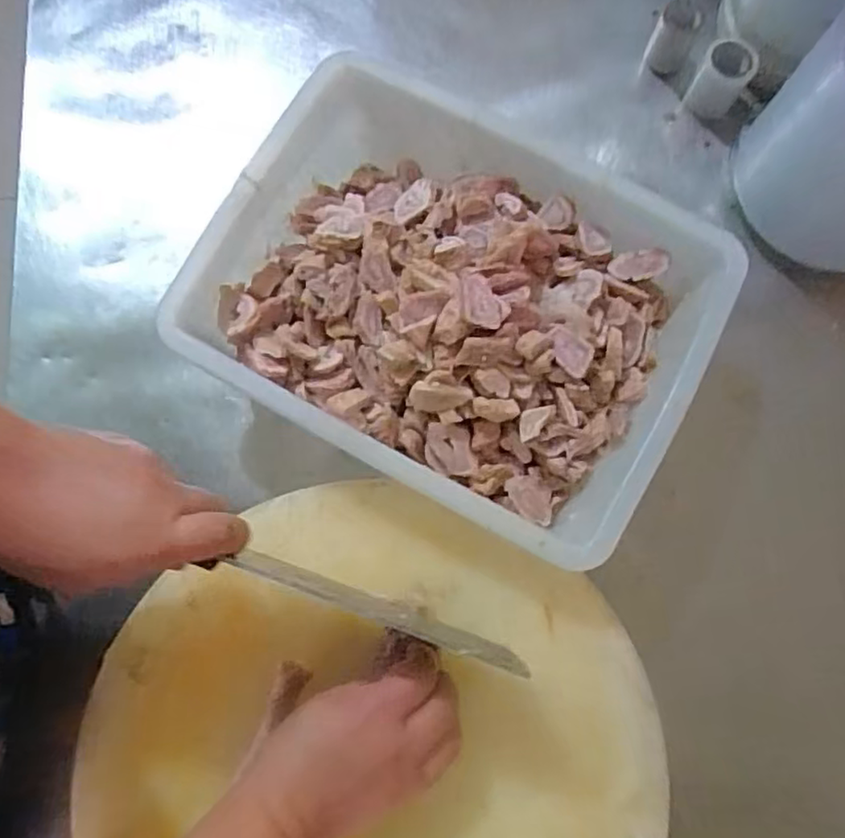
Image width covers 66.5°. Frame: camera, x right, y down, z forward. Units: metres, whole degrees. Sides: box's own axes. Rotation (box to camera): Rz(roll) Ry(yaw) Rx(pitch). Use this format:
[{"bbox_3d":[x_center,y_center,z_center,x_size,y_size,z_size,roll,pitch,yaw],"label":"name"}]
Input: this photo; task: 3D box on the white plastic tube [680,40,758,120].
[{"bbox_3d":[0.281,-0.322,0.606,0.045,0.058,0.042,0,78,-1],"label":"white plastic tube"}]

